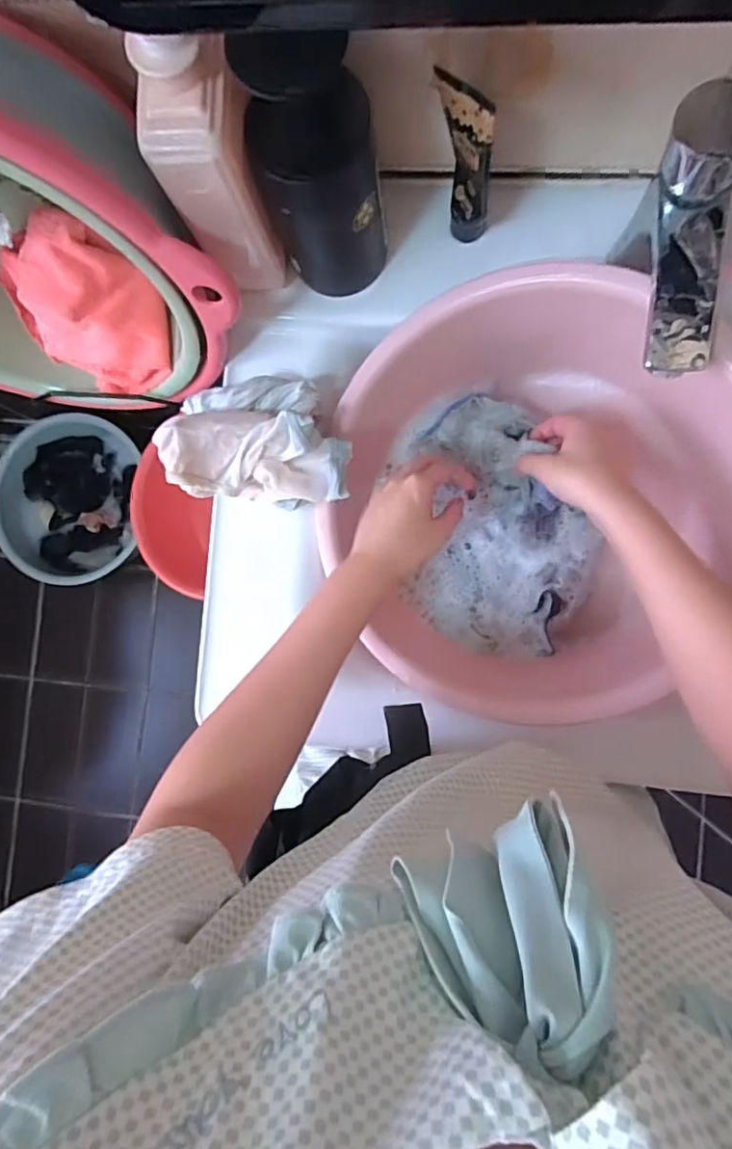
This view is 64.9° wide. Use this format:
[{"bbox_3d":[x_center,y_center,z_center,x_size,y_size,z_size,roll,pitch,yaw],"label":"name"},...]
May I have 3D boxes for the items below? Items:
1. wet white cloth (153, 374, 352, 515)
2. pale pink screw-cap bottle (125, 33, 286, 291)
[{"bbox_3d":[-0.088,-0.116,0.483,0.151,0.062,0.108,6,88,6],"label":"wet white cloth"},{"bbox_3d":[-0.099,-0.266,0.403,0.061,0.183,0.049,-10,87,5],"label":"pale pink screw-cap bottle"}]

